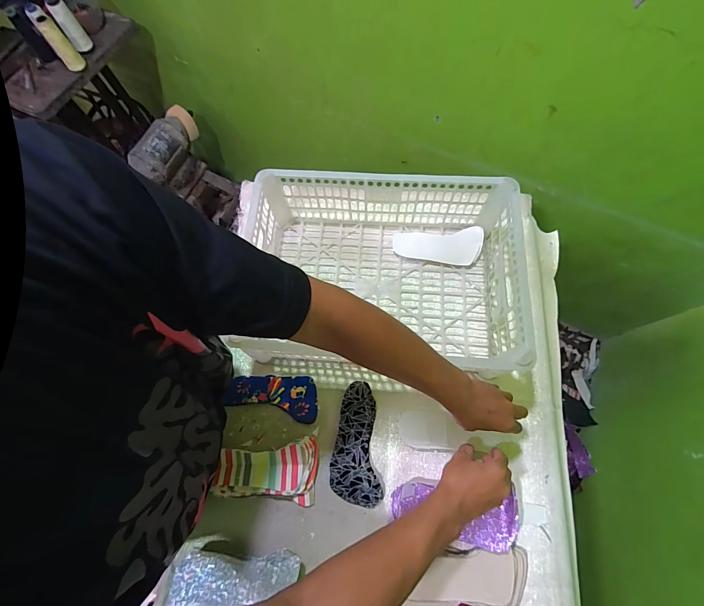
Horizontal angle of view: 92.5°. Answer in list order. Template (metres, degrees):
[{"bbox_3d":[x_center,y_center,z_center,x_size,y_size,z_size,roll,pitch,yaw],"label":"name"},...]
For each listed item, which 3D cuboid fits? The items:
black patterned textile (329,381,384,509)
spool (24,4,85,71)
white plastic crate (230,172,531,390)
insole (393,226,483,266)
[{"bbox_3d":[0.011,0.229,0.560,0.080,0.014,0.183,4,70,4],"label":"black patterned textile"},{"bbox_3d":[-0.746,-0.665,0.850,0.045,0.131,0.045,-1,70,2],"label":"spool"},{"bbox_3d":[0.052,-0.054,0.590,0.441,0.140,0.336,2,70,3],"label":"white plastic crate"},{"bbox_3d":[0.170,-0.111,0.671,0.170,0.025,0.075,0,70,2],"label":"insole"}]

